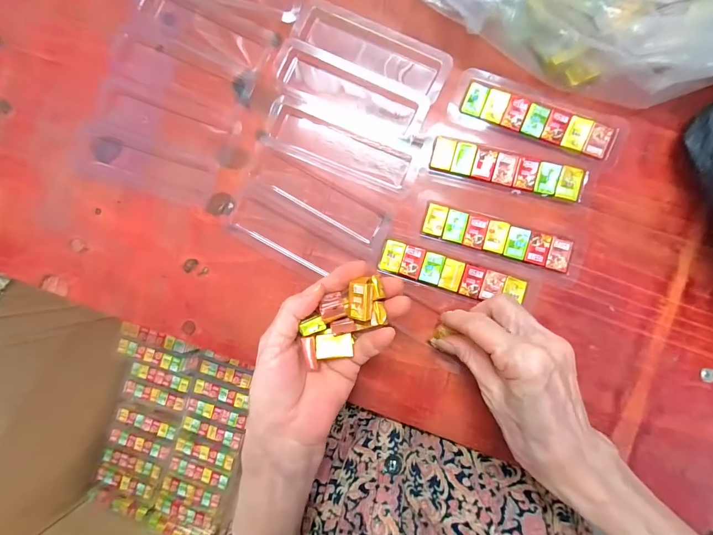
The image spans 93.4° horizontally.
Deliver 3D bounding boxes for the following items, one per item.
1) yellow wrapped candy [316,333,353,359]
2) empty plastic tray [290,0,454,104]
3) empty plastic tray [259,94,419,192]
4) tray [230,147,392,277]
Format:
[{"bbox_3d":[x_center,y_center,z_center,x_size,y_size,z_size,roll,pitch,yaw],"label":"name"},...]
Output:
[{"bbox_3d":[-0.016,0.055,0.237,0.024,0.007,0.016,-3,88,5],"label":"yellow wrapped candy"},{"bbox_3d":[0.015,-0.190,0.288,0.137,0.009,0.044,28,91,5],"label":"empty plastic tray"},{"bbox_3d":[-0.014,-0.108,0.295,0.138,0.006,0.046,23,91,5],"label":"empty plastic tray"},{"bbox_3d":[-0.041,-0.042,0.297,0.129,0.008,0.076,29,91,5],"label":"tray"}]

